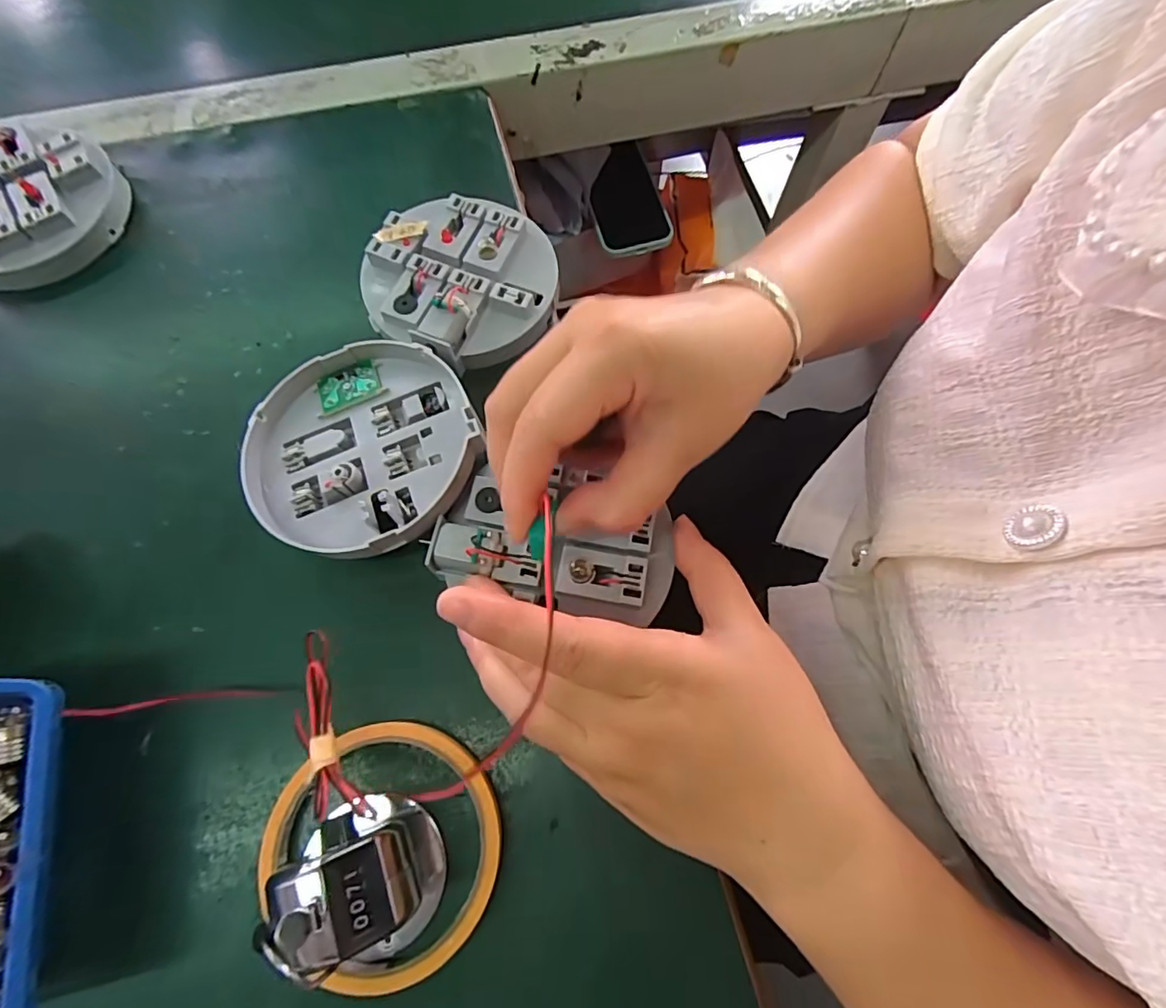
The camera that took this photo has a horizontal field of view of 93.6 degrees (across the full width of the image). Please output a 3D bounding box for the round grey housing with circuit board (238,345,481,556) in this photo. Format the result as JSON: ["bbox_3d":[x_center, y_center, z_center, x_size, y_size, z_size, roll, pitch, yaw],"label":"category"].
[{"bbox_3d":[-0.102,-0.026,0.256,0.103,0.033,0.105,0,71,-1],"label":"round grey housing with circuit board"}]

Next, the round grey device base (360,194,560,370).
[{"bbox_3d":[-0.065,-0.119,0.295,0.098,0.030,0.092,0,71,-1],"label":"round grey device base"}]

